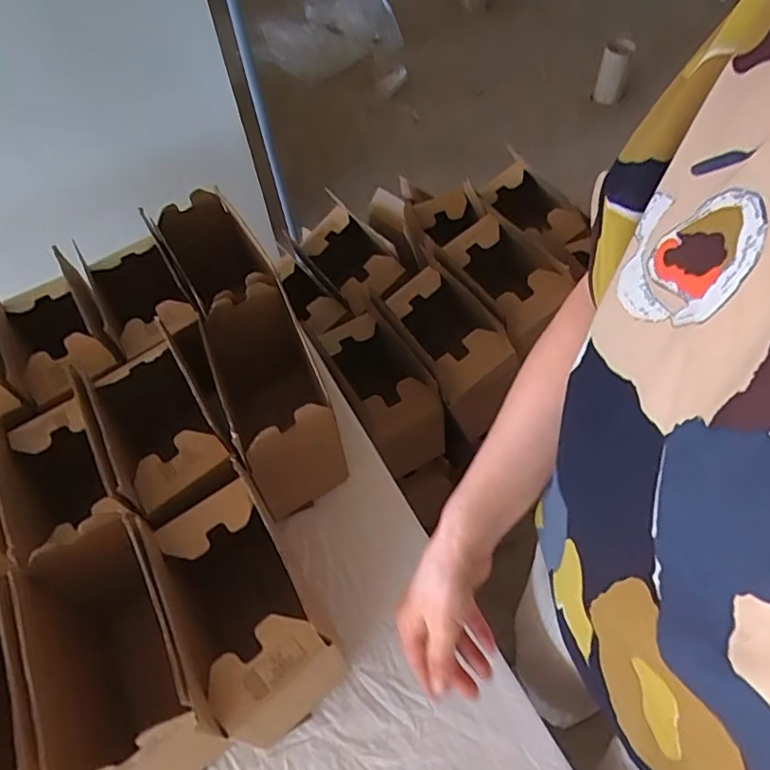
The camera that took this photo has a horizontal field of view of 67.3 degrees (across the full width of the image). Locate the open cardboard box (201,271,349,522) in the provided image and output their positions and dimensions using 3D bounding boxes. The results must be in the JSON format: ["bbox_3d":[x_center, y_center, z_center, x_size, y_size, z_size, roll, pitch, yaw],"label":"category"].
[{"bbox_3d":[-0.131,0.028,0.701,0.116,0.212,0.223,-20,56,-8],"label":"open cardboard box"}]

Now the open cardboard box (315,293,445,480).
[{"bbox_3d":[-0.015,0.012,0.962,0.126,0.182,0.249,-28,58,-14],"label":"open cardboard box"}]

